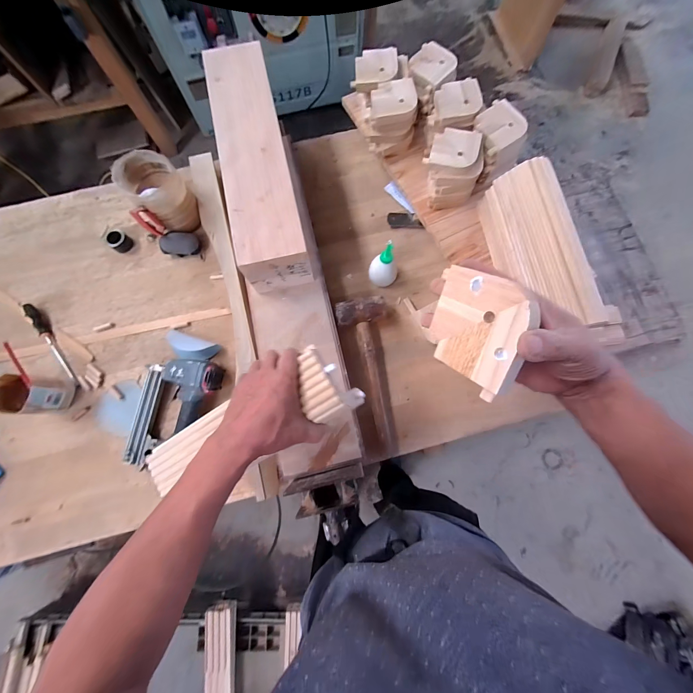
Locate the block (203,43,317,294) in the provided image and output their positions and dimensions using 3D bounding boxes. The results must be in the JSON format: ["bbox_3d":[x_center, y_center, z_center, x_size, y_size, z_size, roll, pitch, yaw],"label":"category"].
[{"bbox_3d":[-0.176,-0.362,0.604,0.142,0.125,0.479,-13,78,-3],"label":"block"}]

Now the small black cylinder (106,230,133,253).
[{"bbox_3d":[-0.542,-0.251,0.699,0.037,0.030,0.042,32,80,6],"label":"small black cylinder"}]

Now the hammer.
[{"bbox_3d":[0.043,0.061,0.615,0.103,0.059,0.324,-4,78,-1],"label":"hammer"}]

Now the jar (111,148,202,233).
[{"bbox_3d":[-0.416,-0.337,0.662,0.124,0.124,0.133,-42,81,-8],"label":"jar"}]

